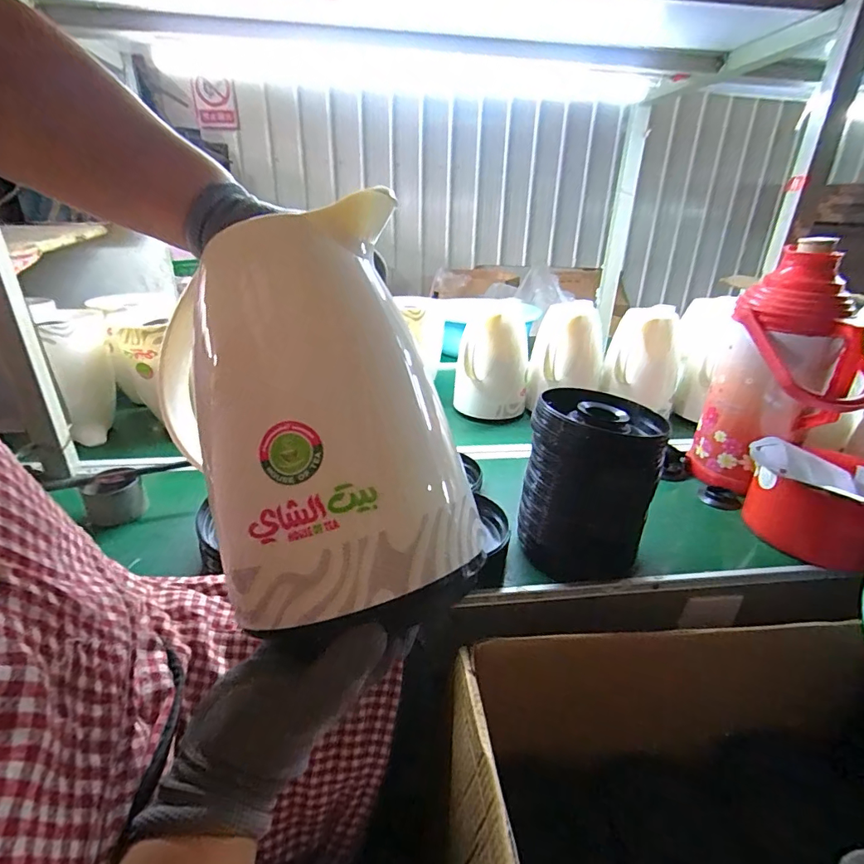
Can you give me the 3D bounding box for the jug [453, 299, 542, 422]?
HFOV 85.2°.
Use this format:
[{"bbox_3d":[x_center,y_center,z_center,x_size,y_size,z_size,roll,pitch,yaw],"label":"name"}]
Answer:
[{"bbox_3d":[0.142,-0.148,1.038,0.154,0.228,0.148,8,25,7],"label":"jug"}]

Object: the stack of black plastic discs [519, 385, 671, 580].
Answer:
[{"bbox_3d":[0.195,0.065,0.608,0.144,0.204,0.131,12,26,14],"label":"stack of black plastic discs"}]

